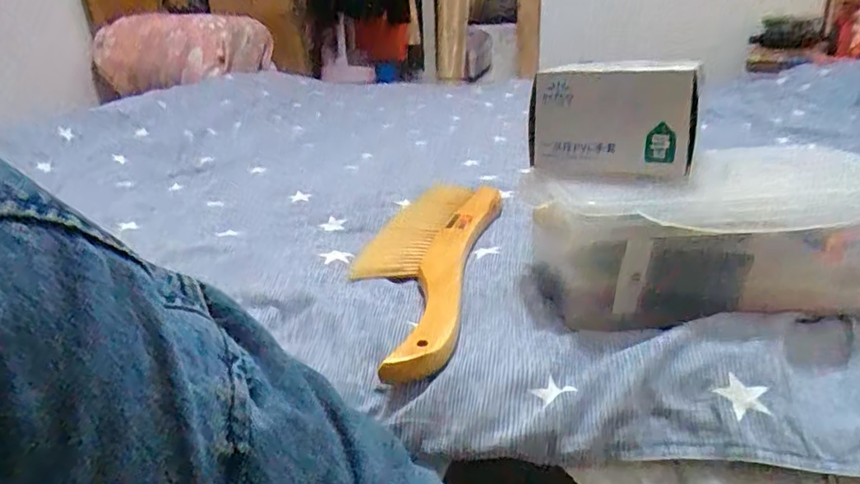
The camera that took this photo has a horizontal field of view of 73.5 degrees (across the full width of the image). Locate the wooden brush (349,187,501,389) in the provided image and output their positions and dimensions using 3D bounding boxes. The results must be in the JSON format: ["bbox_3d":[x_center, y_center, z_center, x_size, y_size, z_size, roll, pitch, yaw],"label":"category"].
[{"bbox_3d":[-0.008,0.010,0.555,0.117,0.023,0.382,2,22,13],"label":"wooden brush"}]

